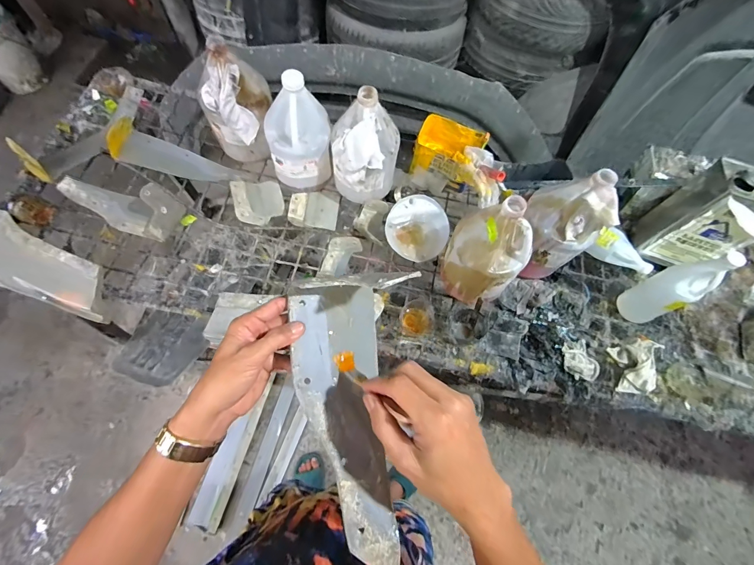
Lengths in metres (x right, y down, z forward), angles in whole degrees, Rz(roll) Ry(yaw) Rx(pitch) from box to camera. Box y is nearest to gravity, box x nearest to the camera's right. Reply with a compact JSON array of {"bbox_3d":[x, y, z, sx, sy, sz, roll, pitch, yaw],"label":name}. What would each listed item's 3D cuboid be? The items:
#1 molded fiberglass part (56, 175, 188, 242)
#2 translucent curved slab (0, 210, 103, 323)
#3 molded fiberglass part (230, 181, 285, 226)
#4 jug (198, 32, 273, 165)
[{"bbox_3d":[-0.612,-0.191,0.801,0.275,0.110,0.100,16,68,4],"label":"molded fiberglass part"},{"bbox_3d":[-0.741,-0.039,0.736,0.355,0.043,0.130,29,88,0],"label":"translucent curved slab"},{"bbox_3d":[-0.299,-0.202,0.875,0.117,0.034,0.109,-9,77,-28],"label":"molded fiberglass part"},{"bbox_3d":[-0.320,-0.405,0.796,0.136,0.259,0.134,25,69,7],"label":"jug"}]

